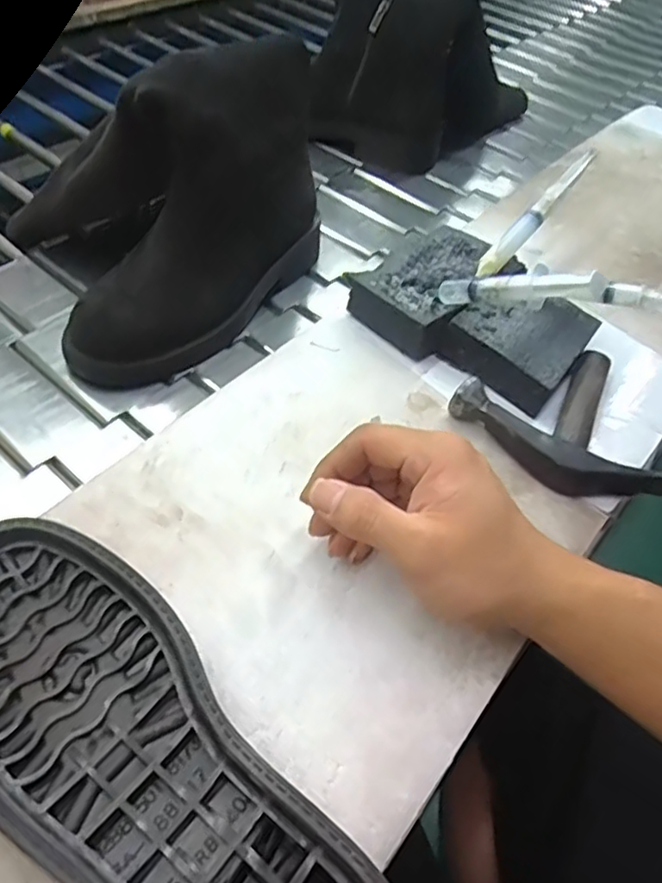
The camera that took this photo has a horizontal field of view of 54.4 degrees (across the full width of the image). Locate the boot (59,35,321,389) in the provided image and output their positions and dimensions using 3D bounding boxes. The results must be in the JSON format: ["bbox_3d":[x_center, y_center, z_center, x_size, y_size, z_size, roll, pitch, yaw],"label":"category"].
[{"bbox_3d":[-0.103,-0.186,0.511,0.087,0.191,0.262,27,52,16],"label":"boot"}]

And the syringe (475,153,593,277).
[{"bbox_3d":[0.165,-0.183,0.508,0.016,0.015,0.155,36,74,22],"label":"syringe"}]

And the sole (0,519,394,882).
[{"bbox_3d":[-0.083,0.134,0.276,0.275,0.034,0.105,37,55,23],"label":"sole"}]

